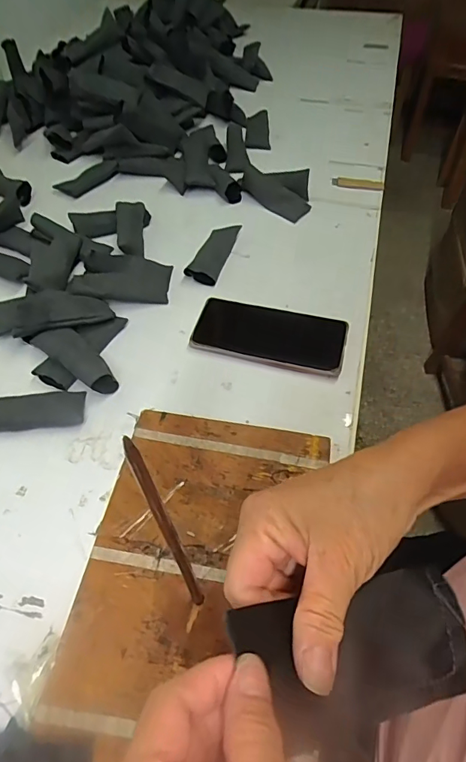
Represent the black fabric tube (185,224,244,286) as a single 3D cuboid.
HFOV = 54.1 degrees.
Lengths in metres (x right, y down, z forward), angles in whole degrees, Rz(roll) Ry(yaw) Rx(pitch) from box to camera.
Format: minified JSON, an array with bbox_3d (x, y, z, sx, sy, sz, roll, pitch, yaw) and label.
[{"bbox_3d":[-0.023,-0.163,0.573,0.039,0.016,0.106,13,54,10],"label":"black fabric tube"}]

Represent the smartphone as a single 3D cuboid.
[{"bbox_3d":[0.039,-0.049,0.494,0.161,0.010,0.080,11,54,9],"label":"smartphone"}]

